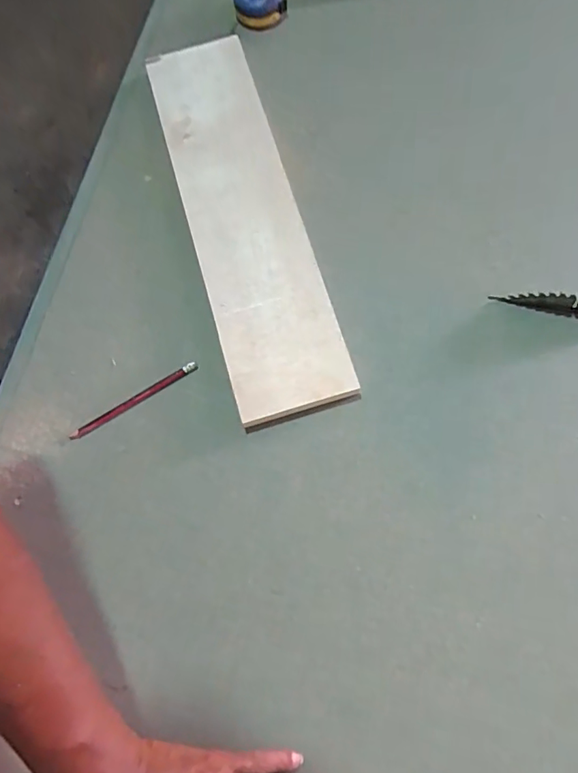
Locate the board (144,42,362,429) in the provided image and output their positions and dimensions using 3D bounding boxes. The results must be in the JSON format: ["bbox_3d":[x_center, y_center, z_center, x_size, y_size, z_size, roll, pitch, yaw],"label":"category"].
[{"bbox_3d":[-0.057,-0.207,0.558,0.121,0.023,0.501,-17,74,-1],"label":"board"}]

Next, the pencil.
[{"bbox_3d":[-0.159,0.014,0.512,0.143,0.007,0.012,-31,74,-5],"label":"pencil"}]

